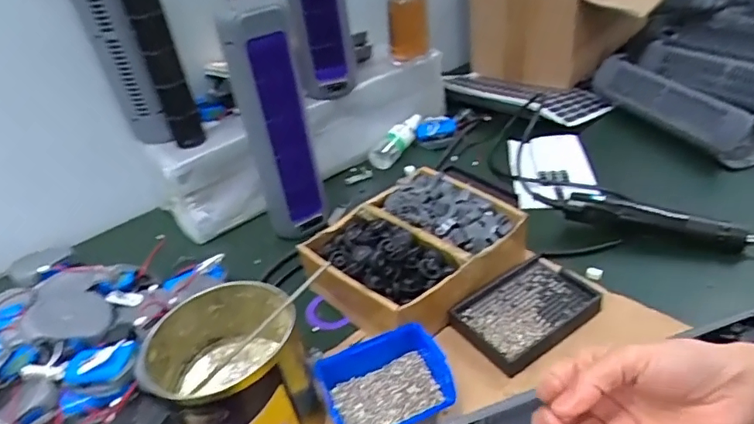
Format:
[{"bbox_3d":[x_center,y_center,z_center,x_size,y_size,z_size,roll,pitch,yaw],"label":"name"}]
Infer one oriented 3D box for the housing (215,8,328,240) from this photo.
[{"bbox_3d":[-0.132,-0.114,0.676,0.086,0.296,0.074,-16,35,-12],"label":"housing"}]

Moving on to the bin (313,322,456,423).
[{"bbox_3d":[0.009,0.160,0.469,0.113,0.046,0.084,-16,35,-13],"label":"bin"}]

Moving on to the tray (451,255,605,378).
[{"bbox_3d":[0.158,0.102,0.542,0.147,0.018,0.093,-26,38,-25],"label":"tray"}]

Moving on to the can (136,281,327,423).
[{"bbox_3d":[-0.122,0.141,0.446,0.119,0.110,0.130,-5,34,4],"label":"can"}]

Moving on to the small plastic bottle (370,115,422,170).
[{"bbox_3d":[0.042,-0.135,0.921,0.040,0.039,0.145,20,57,35],"label":"small plastic bottle"}]

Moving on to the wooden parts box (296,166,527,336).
[{"bbox_3d":[0.046,0.041,0.593,0.211,0.070,0.186,-33,41,-32],"label":"wooden parts box"}]

